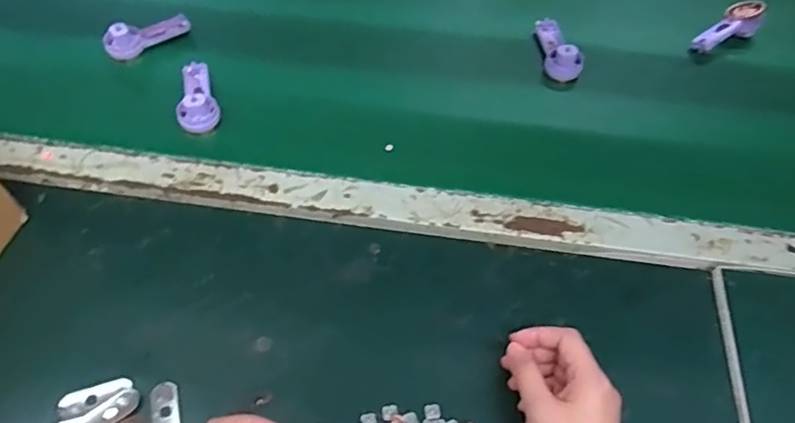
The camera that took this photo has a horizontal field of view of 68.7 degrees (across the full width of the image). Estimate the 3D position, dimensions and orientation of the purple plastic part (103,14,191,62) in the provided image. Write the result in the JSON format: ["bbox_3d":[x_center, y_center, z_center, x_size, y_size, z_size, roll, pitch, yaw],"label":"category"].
[{"bbox_3d":[-0.286,-0.207,0.666,0.096,0.029,0.027,-35,63,-22],"label":"purple plastic part"}]

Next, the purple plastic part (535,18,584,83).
[{"bbox_3d":[0.183,-0.189,0.658,0.039,0.029,0.092,1,56,0],"label":"purple plastic part"}]

